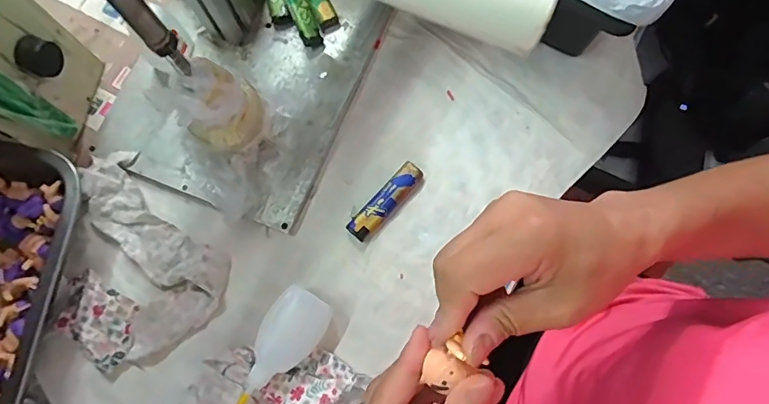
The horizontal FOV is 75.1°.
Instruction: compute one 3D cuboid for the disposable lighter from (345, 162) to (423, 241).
[{"bbox_3d":[0.000,-0.001,0.433,0.021,0.012,0.079,41,78,10],"label":"disposable lighter"}]

